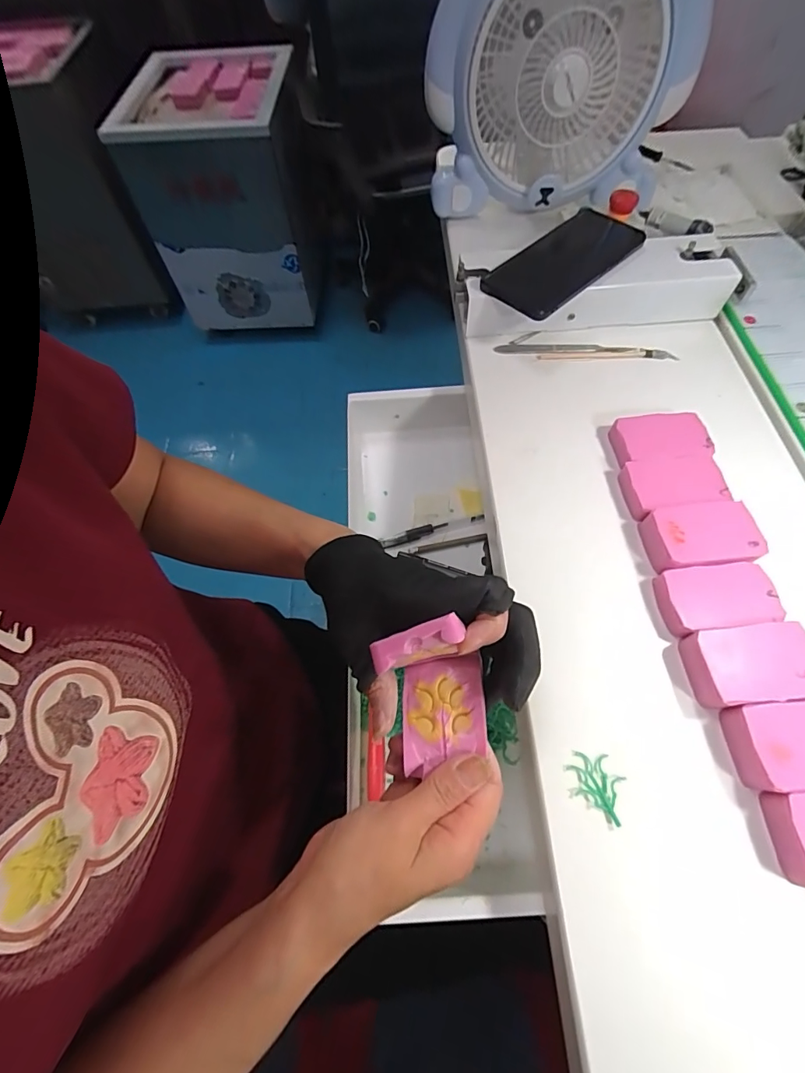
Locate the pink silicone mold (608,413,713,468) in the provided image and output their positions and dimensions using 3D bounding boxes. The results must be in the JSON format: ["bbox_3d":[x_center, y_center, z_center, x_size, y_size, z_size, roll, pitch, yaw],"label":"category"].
[{"bbox_3d":[0.213,-0.079,0.370,0.072,0.018,0.046,-6,61,1],"label":"pink silicone mold"}]

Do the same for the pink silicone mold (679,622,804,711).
[{"bbox_3d":[0.222,0.083,0.281,0.075,0.022,0.045,-6,61,1],"label":"pink silicone mold"}]

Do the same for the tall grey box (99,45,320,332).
[{"bbox_3d":[-0.504,-1.034,1.370,0.443,0.515,0.520,-3,62,1],"label":"tall grey box"}]

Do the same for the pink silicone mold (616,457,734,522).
[{"bbox_3d":[0.213,-0.038,0.347,0.074,0.023,0.048,-5,61,2],"label":"pink silicone mold"}]

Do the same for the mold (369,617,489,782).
[{"bbox_3d":[0.020,0.082,0.227,0.052,0.071,0.056,-14,61,-4],"label":"mold"}]

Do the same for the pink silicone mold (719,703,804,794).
[{"bbox_3d":[0.235,0.123,0.261,0.074,0.022,0.044,-5,61,2],"label":"pink silicone mold"}]

